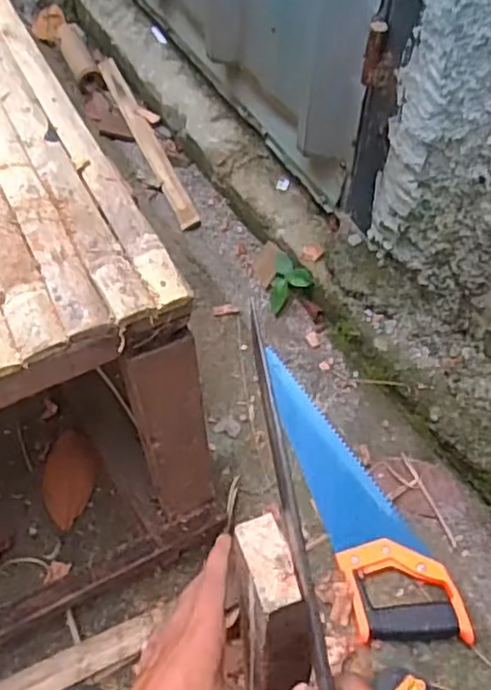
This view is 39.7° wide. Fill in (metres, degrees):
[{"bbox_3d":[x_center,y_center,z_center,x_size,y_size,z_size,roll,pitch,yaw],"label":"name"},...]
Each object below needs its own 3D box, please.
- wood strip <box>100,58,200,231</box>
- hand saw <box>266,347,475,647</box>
[{"bbox_3d":[-0.182,-0.377,1.230,0.035,0.018,0.466,-19,58,-15],"label":"wood strip"},{"bbox_3d":[0.133,0.170,0.846,0.113,0.022,0.400,-13,56,-11],"label":"hand saw"}]

